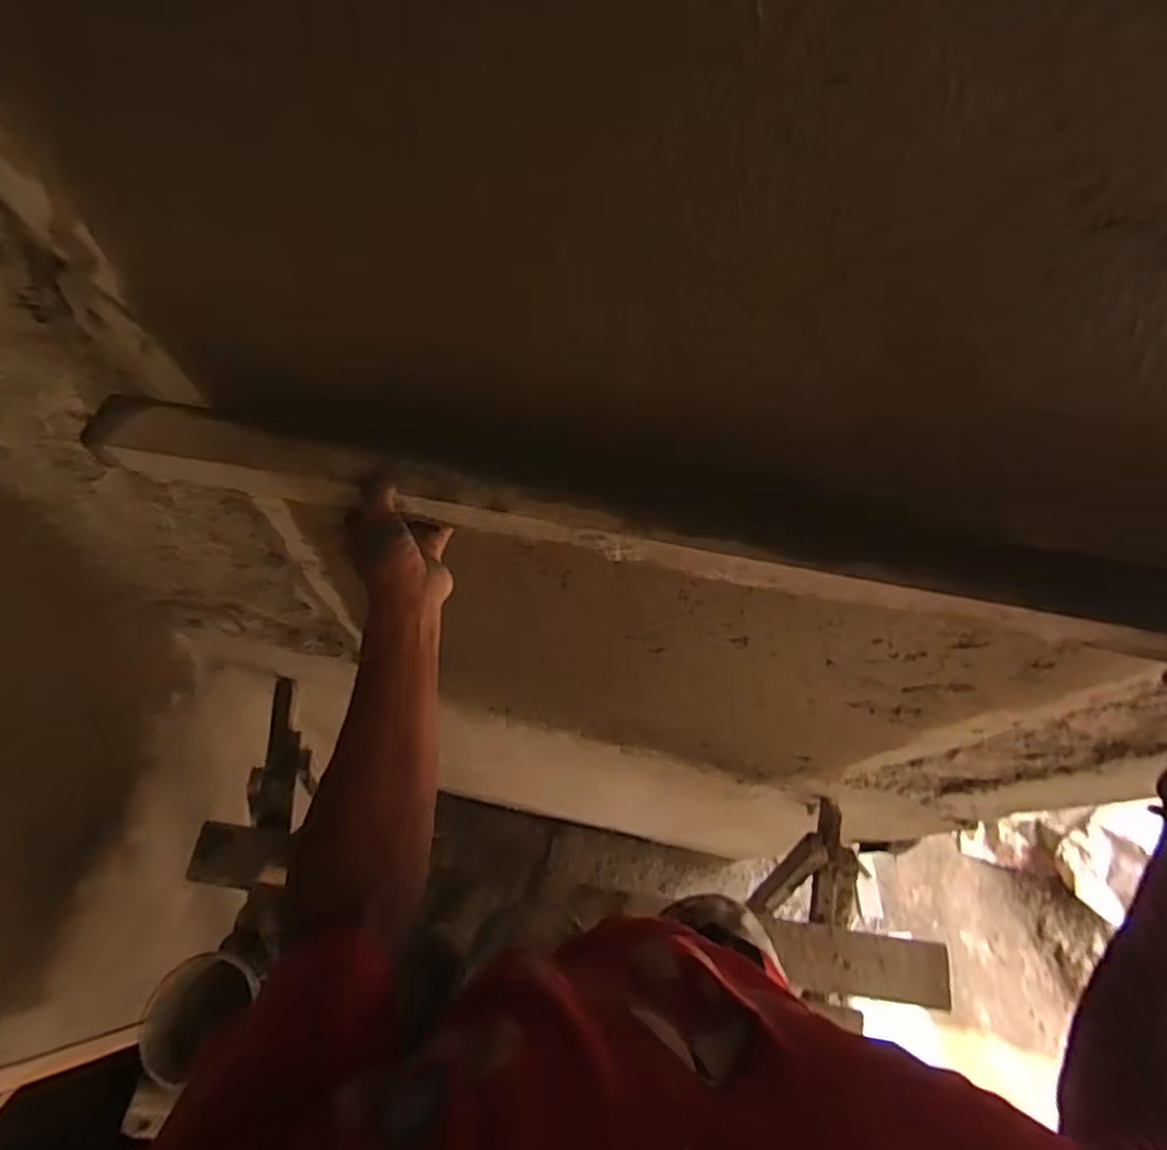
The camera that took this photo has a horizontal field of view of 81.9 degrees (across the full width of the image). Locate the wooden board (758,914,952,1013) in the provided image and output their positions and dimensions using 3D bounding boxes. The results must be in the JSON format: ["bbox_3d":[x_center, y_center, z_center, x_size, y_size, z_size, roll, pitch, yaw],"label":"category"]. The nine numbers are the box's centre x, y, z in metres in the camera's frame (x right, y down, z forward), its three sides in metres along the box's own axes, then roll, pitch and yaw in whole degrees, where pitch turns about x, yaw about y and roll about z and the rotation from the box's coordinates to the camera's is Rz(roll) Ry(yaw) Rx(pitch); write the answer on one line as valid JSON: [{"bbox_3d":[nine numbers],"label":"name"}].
[{"bbox_3d":[0.529,0.749,1.299,0.345,0.032,0.112,8,65,1],"label":"wooden board"}]

